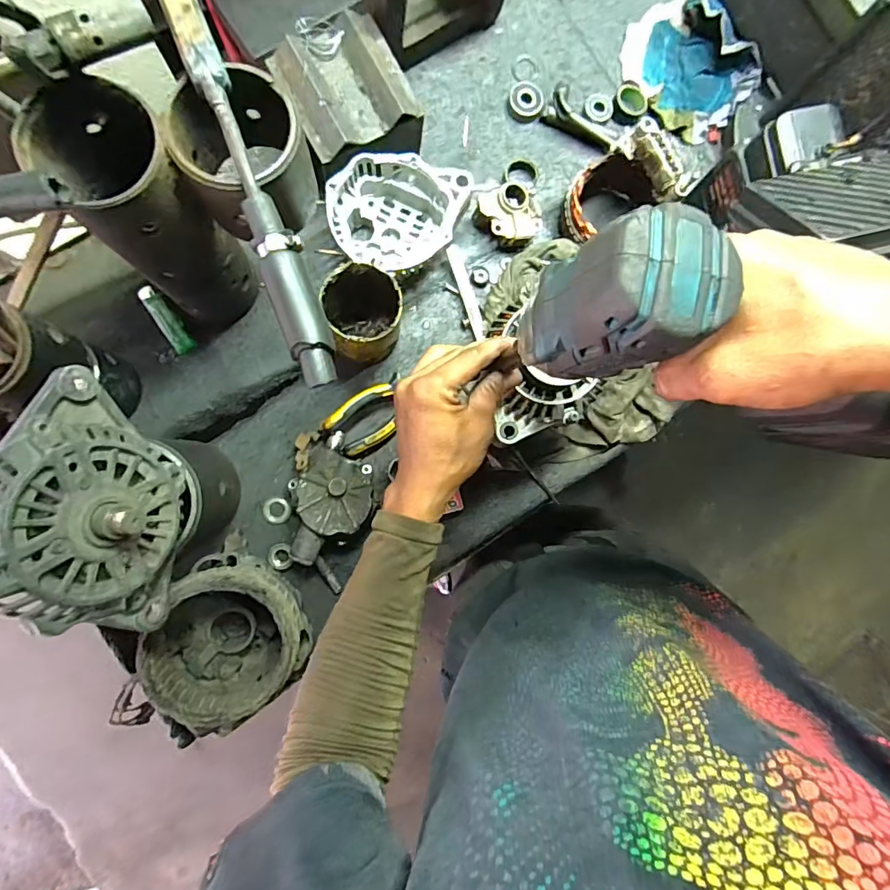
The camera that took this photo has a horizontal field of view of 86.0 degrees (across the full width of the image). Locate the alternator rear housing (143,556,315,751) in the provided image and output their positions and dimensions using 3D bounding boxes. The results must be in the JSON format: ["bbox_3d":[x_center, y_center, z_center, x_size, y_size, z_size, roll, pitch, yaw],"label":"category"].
[{"bbox_3d":[-0.203,0.178,0.452,0.123,0.096,0.128,0,87,-5],"label":"alternator rear housing"}]

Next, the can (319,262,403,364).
[{"bbox_3d":[-0.083,-0.132,0.491,0.074,0.119,0.070,0,87,-5],"label":"can"}]

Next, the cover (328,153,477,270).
[{"bbox_3d":[-0.053,-0.240,0.513,0.130,0.070,0.118,23,85,-3],"label":"cover"}]

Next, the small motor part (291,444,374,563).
[{"bbox_3d":[-0.125,0.066,0.511,0.091,0.056,0.120,24,85,-3],"label":"small motor part"}]

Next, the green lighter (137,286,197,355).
[{"bbox_3d":[-0.301,-0.138,0.516,0.025,0.016,0.081,-32,90,-6],"label":"green lighter"}]

